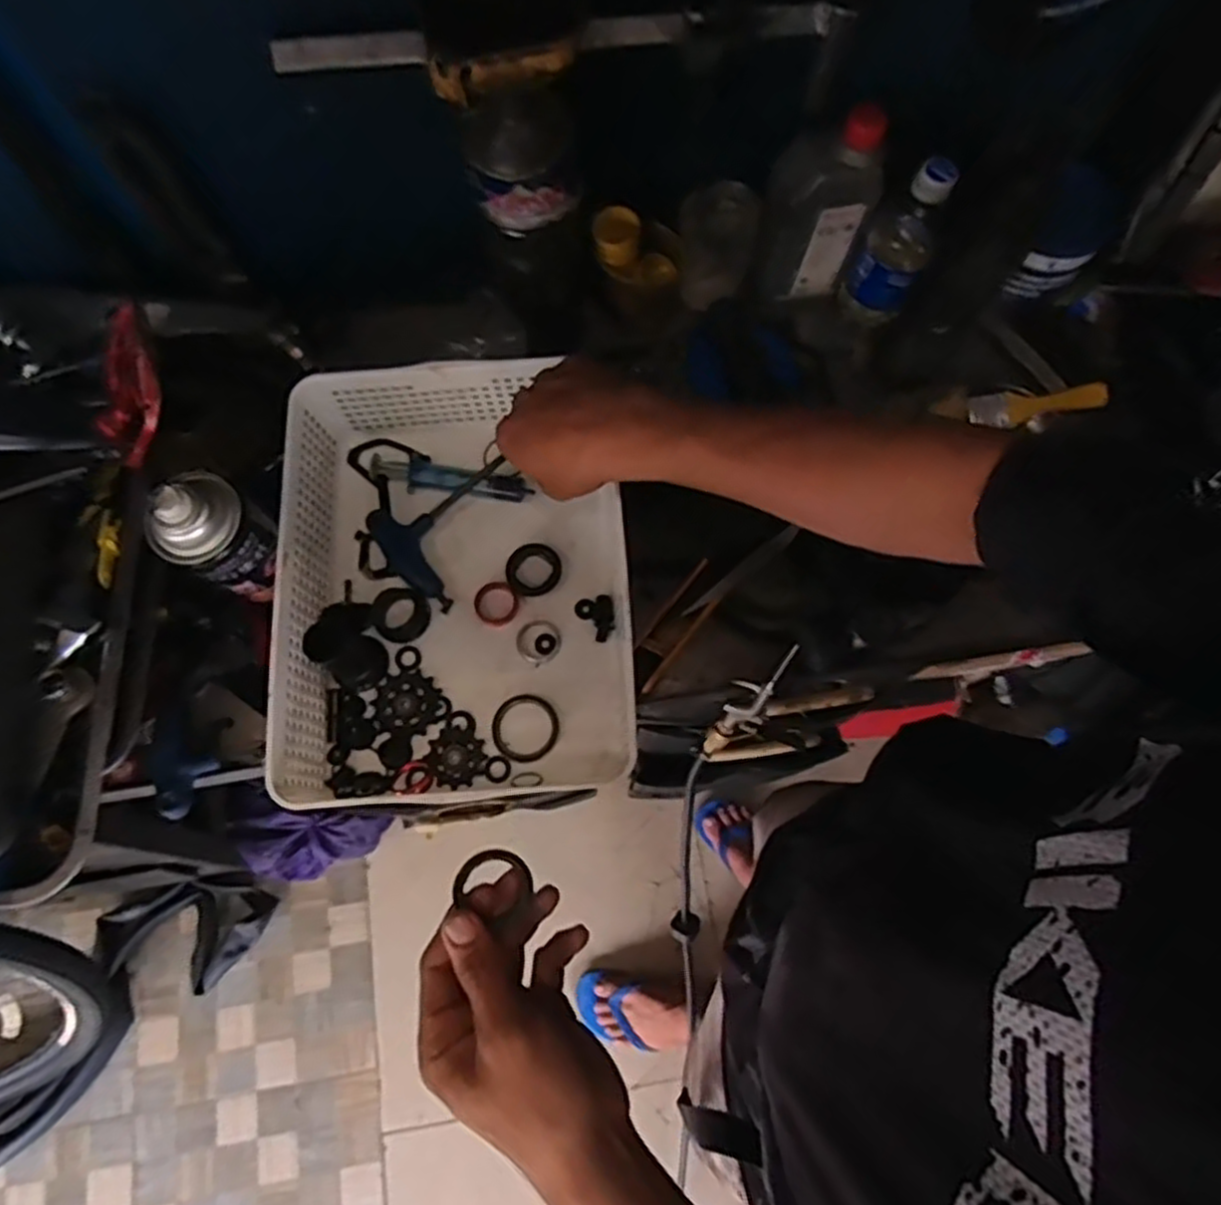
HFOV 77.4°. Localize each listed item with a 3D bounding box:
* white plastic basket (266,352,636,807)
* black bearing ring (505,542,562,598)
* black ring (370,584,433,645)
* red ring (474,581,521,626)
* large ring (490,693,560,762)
[{"bbox_3d":[-0.114,-0.019,0.588,0.251,0.084,0.321,-3,69,-2],"label":"white plastic basket"},{"bbox_3d":[-0.062,-0.027,0.618,0.045,0.011,0.042,0,71,-1],"label":"black bearing ring"},{"bbox_3d":[-0.168,0.008,0.603,0.045,0.017,0.044,0,71,-1],"label":"black ring"},{"bbox_3d":[-0.090,0.000,0.603,0.036,0.005,0.034,0,71,-1],"label":"red ring"},{"bbox_3d":[-0.065,0.095,0.581,0.050,0.006,0.051,0,71,-1],"label":"large ring"}]

